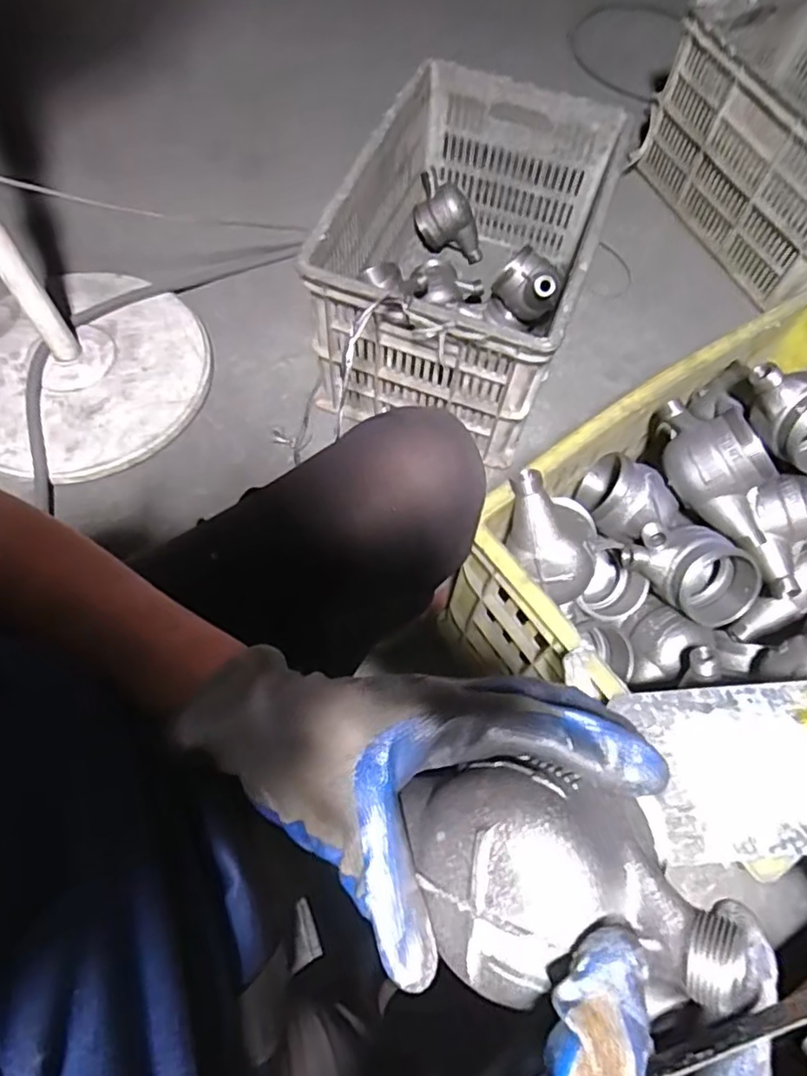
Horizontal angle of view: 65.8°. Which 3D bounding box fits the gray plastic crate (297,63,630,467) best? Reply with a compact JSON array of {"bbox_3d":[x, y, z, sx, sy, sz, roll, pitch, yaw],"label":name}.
[{"bbox_3d":[0.093,-0.392,0.916,0.313,0.271,0.462,20,66,6],"label":"gray plastic crate"}]

